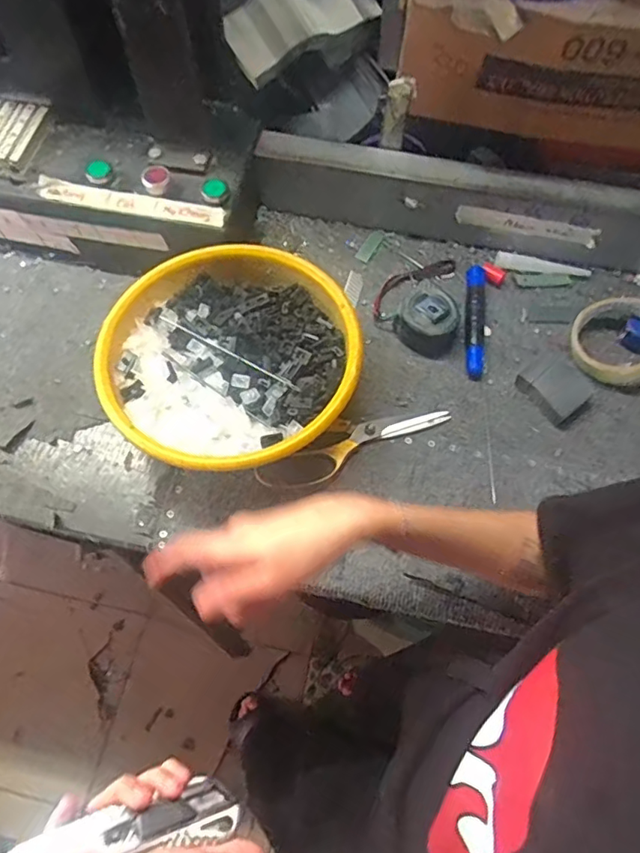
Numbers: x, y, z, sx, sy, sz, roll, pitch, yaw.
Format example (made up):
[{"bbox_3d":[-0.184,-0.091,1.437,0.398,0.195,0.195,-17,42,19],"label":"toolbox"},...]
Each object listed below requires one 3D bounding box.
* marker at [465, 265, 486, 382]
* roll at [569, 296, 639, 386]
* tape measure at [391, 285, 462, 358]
[{"bbox_3d":[0.169,-0.117,0.607,0.024,0.024,0.137,8,65,2],"label":"marker"},{"bbox_3d":[0.313,-0.090,0.580,0.090,0.031,0.090,-2,82,12],"label":"roll"},{"bbox_3d":[0.114,-0.112,0.584,0.068,0.042,0.058,35,69,14],"label":"tape measure"}]

